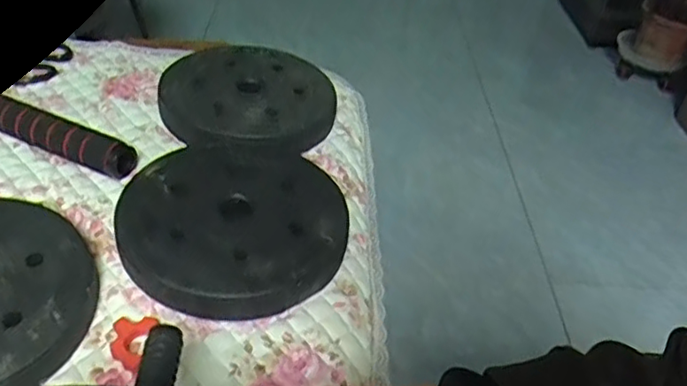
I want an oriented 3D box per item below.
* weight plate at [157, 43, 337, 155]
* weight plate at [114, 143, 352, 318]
[{"bbox_3d":[-0.116,-0.125,0.783,0.204,0.039,0.227,17,41,12],"label":"weight plate"},{"bbox_3d":[-0.102,0.023,0.596,0.208,0.034,0.214,4,40,-4],"label":"weight plate"}]

